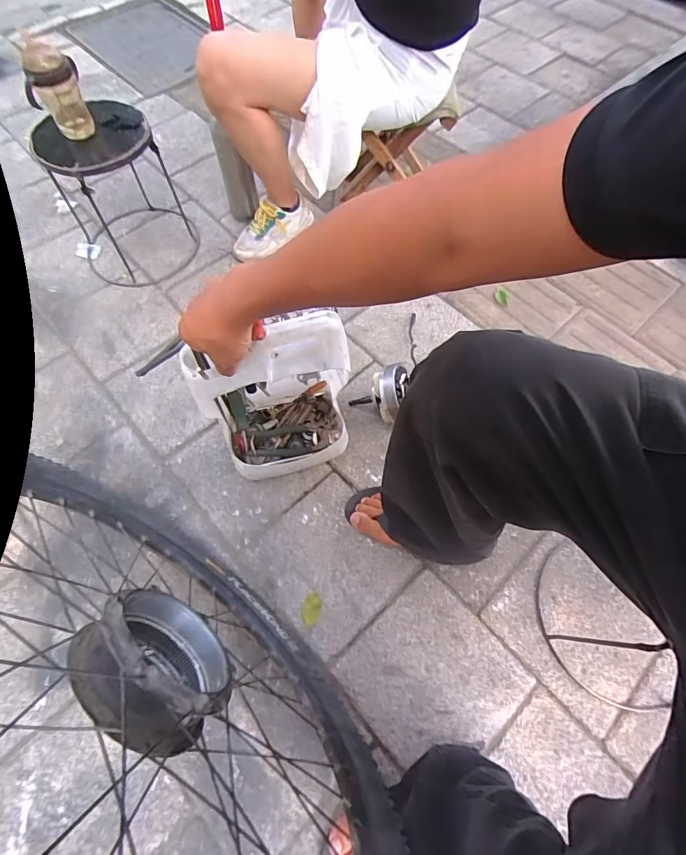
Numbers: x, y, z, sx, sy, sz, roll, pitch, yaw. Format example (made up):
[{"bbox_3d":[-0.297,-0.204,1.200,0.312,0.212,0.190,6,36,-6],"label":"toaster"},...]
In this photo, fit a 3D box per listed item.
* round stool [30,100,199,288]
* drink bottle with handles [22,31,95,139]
[{"bbox_3d":[-0.531,-0.553,0.965,0.279,0.315,0.306,0,66,-1],"label":"round stool"},{"bbox_3d":[-0.530,-0.626,0.768,0.097,0.143,0.065,-24,69,-11],"label":"drink bottle with handles"}]

